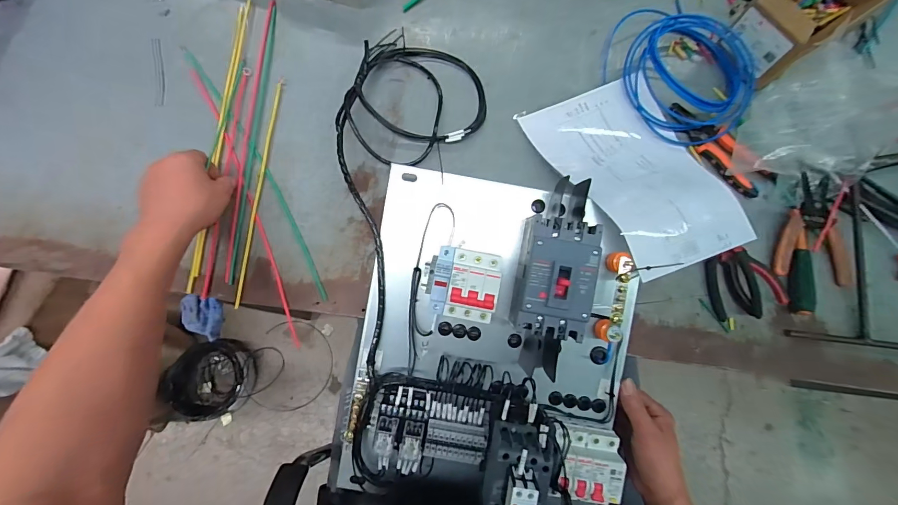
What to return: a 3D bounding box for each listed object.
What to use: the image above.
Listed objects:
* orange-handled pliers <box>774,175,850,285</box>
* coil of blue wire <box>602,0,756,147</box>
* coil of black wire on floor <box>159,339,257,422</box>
[{"bbox_3d":[0.502,-0.034,0.530,0.100,0.023,0.145,9,75,1],"label":"orange-handled pliers"},{"bbox_3d":[0.341,-0.277,0.574,0.205,0.047,0.230,0,75,-2],"label":"coil of blue wire"},{"bbox_3d":[-0.625,0.331,1.009,0.191,0.085,0.195,0,75,-2],"label":"coil of black wire on floor"}]

